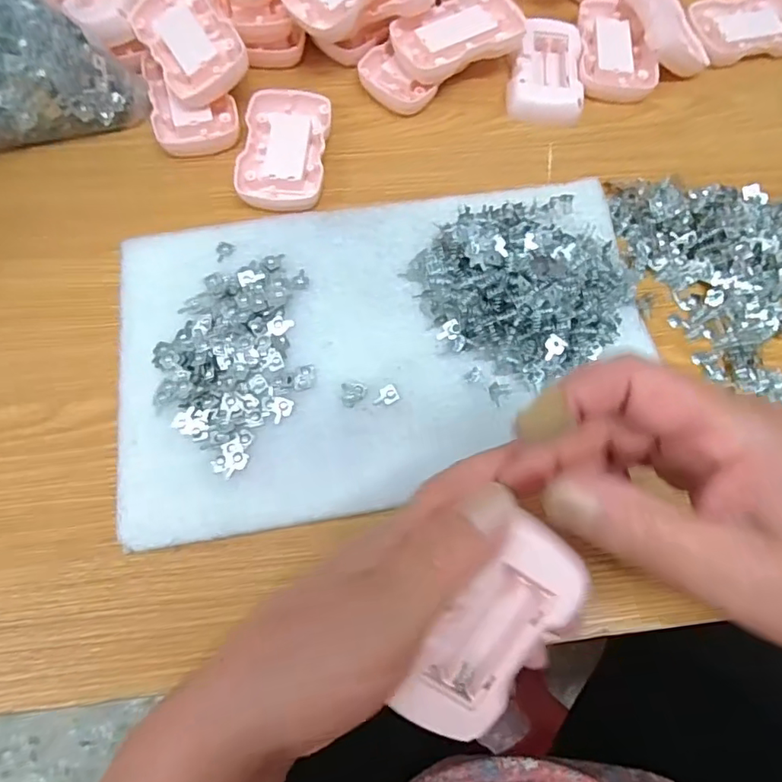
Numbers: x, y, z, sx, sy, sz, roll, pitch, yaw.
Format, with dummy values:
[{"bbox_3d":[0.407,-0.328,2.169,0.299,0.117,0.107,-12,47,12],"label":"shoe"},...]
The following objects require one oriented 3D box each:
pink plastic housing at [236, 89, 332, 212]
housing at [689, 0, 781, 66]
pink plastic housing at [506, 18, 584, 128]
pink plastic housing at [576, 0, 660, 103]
[{"bbox_3d":[-0.070,-0.160,0.358,0.054,0.017,0.090,4,72,-1],"label":"pink plastic housing"},{"bbox_3d":[0.277,-0.281,0.416,0.092,0.013,0.057,-14,73,-7],"label":"housing"},{"bbox_3d":[0.113,-0.231,0.389,0.051,0.017,0.081,10,72,1],"label":"pink plastic housing"},{"bbox_3d":[0.165,-0.257,0.398,0.051,0.017,0.089,0,72,-3],"label":"pink plastic housing"}]

